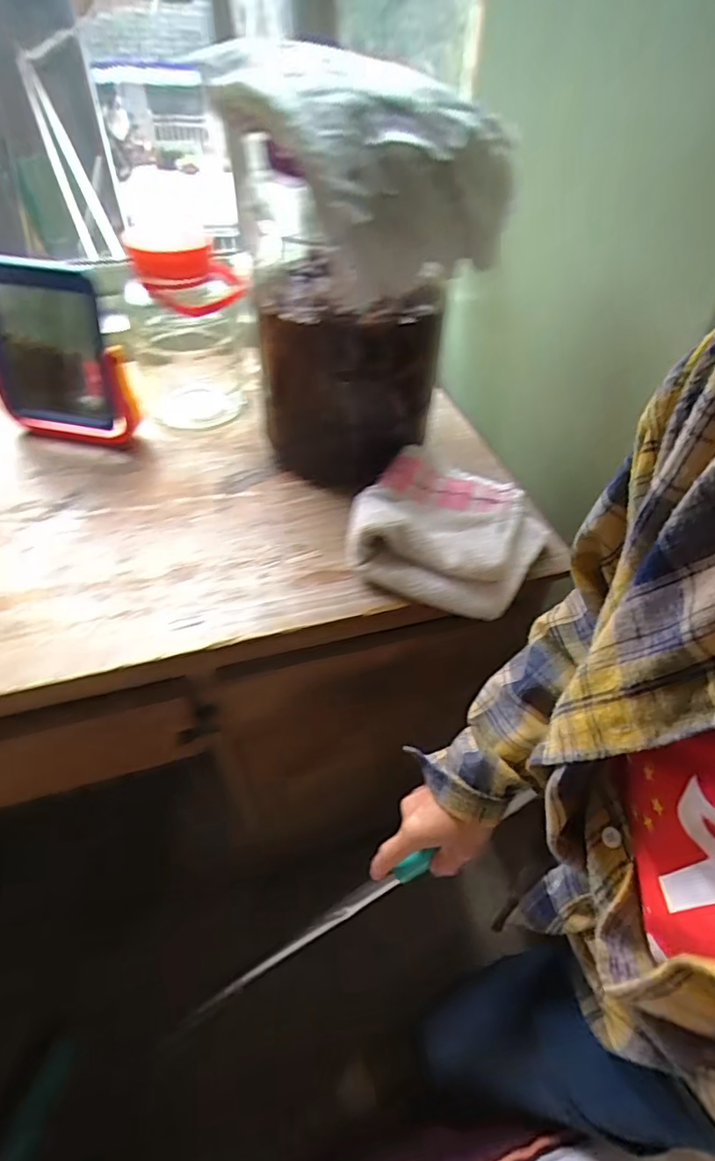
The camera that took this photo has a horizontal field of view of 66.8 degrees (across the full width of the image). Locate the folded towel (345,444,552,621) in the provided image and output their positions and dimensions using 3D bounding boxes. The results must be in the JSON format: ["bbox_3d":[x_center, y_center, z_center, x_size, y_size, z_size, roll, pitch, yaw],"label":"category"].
[{"bbox_3d":[0.096,-0.061,0.571,0.187,0.059,0.190,19,49,15],"label":"folded towel"}]

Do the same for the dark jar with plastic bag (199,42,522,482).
[{"bbox_3d":[0.003,-0.287,0.573,0.202,0.353,0.204,1,47,-1],"label":"dark jar with plastic bag"}]

